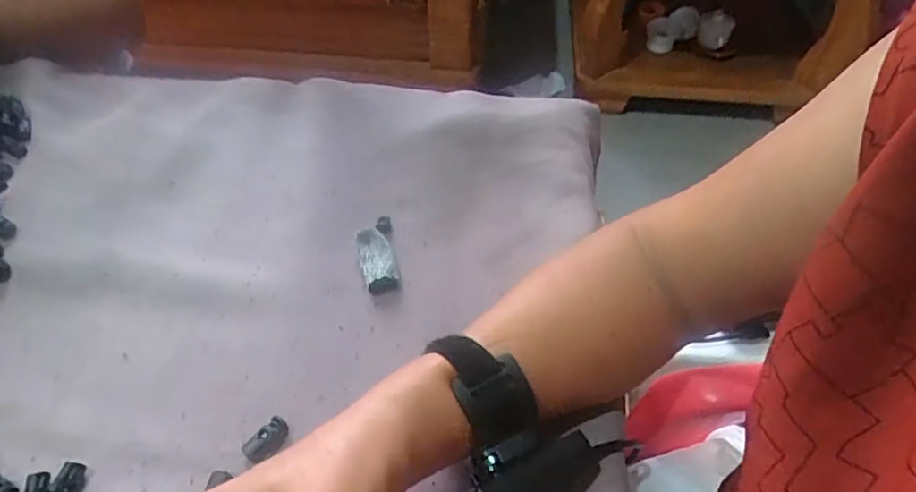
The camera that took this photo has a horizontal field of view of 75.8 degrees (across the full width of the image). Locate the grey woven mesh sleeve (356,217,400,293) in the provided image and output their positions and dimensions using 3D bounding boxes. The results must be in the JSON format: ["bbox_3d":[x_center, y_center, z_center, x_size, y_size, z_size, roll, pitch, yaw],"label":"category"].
[{"bbox_3d":[-0.060,0.006,0.439,0.027,0.012,0.072,-8,49,-8],"label":"grey woven mesh sleeve"}]

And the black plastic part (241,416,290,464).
[{"bbox_3d":[-0.110,0.113,0.342,0.018,0.007,0.028,34,56,25],"label":"black plastic part"}]

